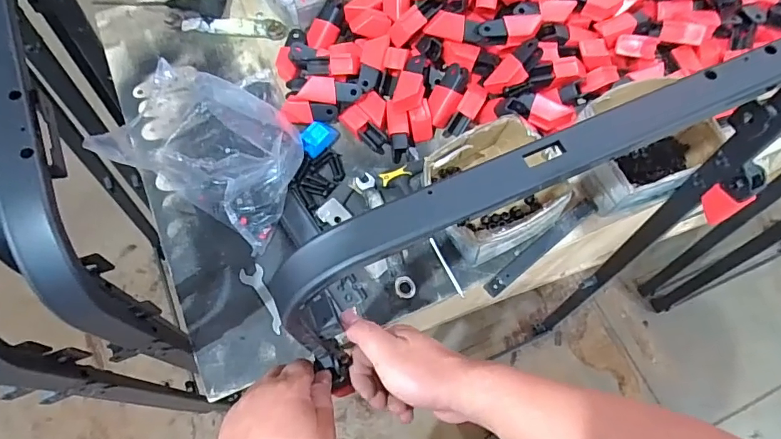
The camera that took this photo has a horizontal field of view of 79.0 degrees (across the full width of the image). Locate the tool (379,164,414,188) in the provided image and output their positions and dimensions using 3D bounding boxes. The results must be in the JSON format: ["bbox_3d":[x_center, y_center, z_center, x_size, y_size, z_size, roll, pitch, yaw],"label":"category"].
[{"bbox_3d":[0.007,-0.059,0.633,0.041,0.008,0.020,-22,72,-7],"label":"tool"}]

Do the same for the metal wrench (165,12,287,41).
[{"bbox_3d":[-0.255,-0.298,0.730,0.185,0.017,0.033,7,71,3],"label":"metal wrench"}]

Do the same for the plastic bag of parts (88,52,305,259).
[{"bbox_3d":[-0.243,-0.110,0.629,0.294,0.085,0.178,32,74,11],"label":"plastic bag of parts"}]

